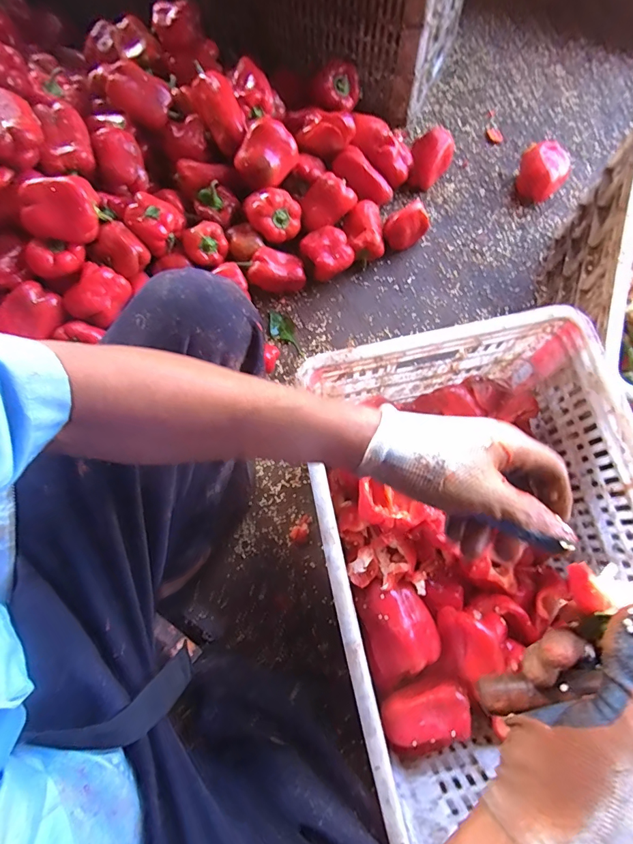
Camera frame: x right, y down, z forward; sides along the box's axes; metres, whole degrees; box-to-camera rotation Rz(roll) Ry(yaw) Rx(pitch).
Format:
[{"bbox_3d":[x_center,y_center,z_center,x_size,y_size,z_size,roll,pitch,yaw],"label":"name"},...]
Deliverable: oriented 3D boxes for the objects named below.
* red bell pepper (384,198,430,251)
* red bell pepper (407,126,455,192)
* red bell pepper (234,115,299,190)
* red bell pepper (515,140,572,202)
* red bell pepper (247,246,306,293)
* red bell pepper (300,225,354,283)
[{"bbox_3d":[0.170,-0.377,0.823,0.087,0.069,0.059,-31,76,-7],"label":"red bell pepper"},{"bbox_3d":[0.233,-0.536,0.871,0.084,0.078,0.102,15,76,5],"label":"red bell pepper"},{"bbox_3d":[-0.094,-0.497,0.789,0.091,0.065,0.108,35,78,10],"label":"red bell pepper"},{"bbox_3d":[0.457,-0.506,0.859,0.099,0.075,0.097,0,75,1],"label":"red bell pepper"},{"bbox_3d":[-0.075,-0.287,0.806,0.105,0.068,0.067,-1,75,1],"label":"red bell pepper"},{"bbox_3d":[0.020,-0.321,0.813,0.080,0.064,0.088,-24,76,-5],"label":"red bell pepper"}]

